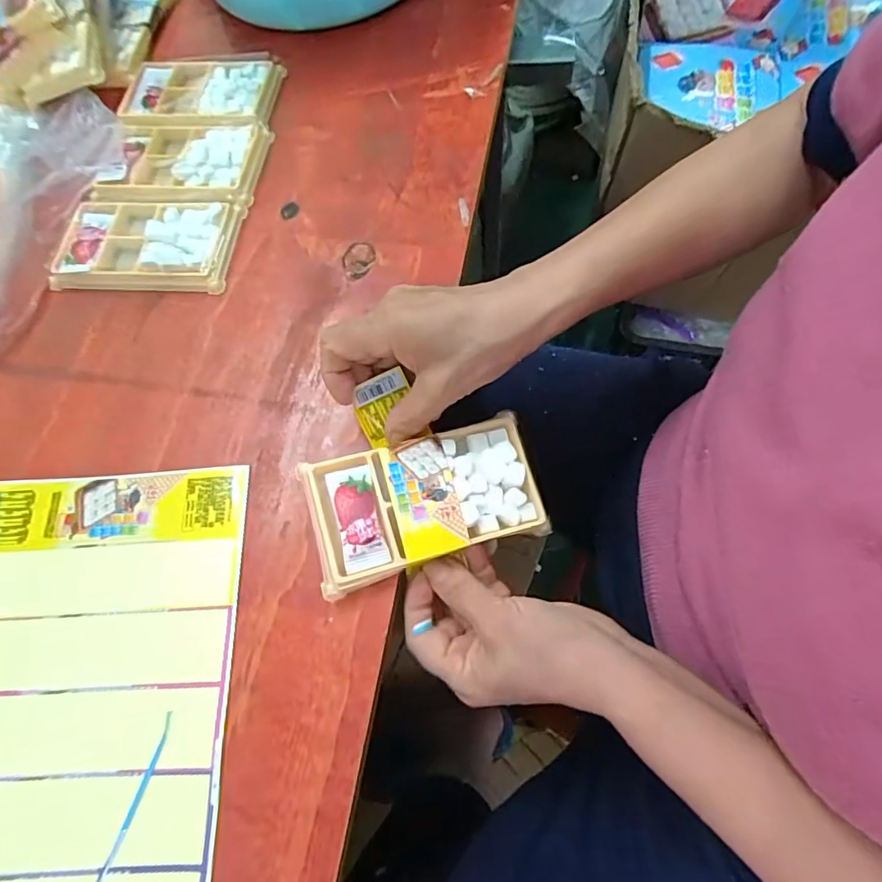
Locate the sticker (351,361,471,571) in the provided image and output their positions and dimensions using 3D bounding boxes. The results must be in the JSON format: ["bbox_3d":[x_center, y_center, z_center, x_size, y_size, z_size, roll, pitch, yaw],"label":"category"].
[{"bbox_3d":[-0.019,0.015,0.308,0.040,0.018,0.109,-23,74,-6],"label":"sticker"}]

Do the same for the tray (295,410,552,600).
[{"bbox_3d":[-0.009,0.033,0.305,0.132,0.025,0.073,-17,71,-4],"label":"tray"}]

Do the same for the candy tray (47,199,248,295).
[{"bbox_3d":[-0.222,-0.152,0.393,0.132,0.012,0.078,4,69,7],"label":"candy tray"}]

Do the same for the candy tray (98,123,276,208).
[{"bbox_3d":[-0.206,-0.227,0.417,0.126,0.012,0.077,6,70,8],"label":"candy tray"}]

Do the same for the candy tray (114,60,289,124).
[{"bbox_3d":[-0.206,-0.298,0.445,0.134,0.007,0.076,1,70,2],"label":"candy tray"}]

